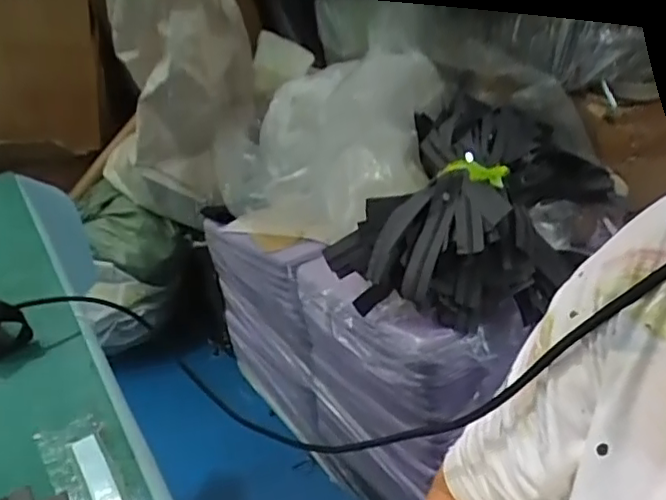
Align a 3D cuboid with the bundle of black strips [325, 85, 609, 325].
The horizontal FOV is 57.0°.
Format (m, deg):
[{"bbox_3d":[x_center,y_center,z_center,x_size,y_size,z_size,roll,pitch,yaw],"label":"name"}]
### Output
[{"bbox_3d":[0.237,-0.075,1.013,0.307,0.196,0.416,19,41,32],"label":"bundle of black strips"}]

